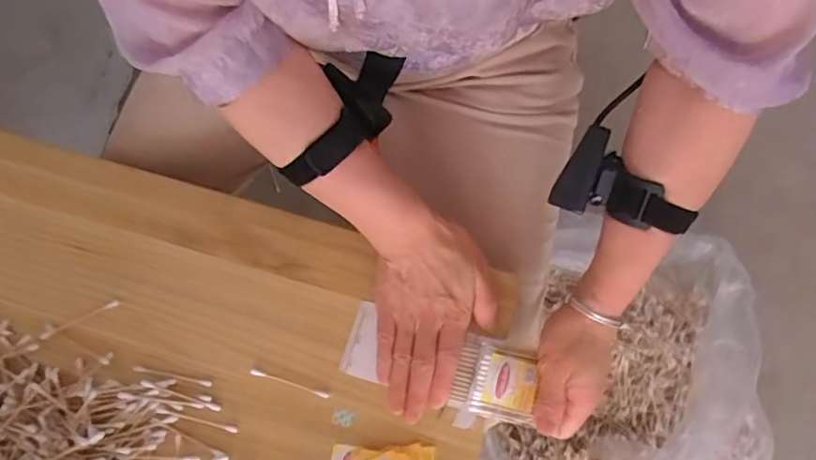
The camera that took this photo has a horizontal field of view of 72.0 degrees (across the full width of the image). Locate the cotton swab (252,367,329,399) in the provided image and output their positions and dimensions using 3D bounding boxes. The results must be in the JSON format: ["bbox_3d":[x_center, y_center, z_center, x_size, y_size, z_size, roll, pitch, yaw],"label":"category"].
[{"bbox_3d":[-0.097,0.125,0.459,0.068,0.004,0.005,16,79,7],"label":"cotton swab"}]

